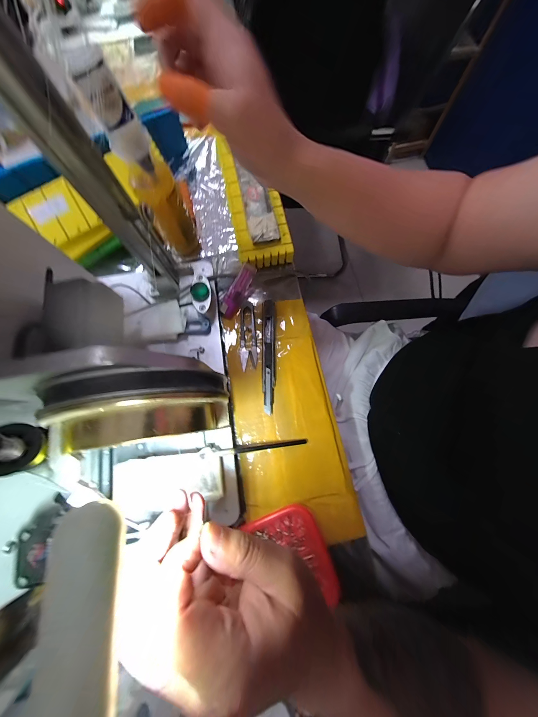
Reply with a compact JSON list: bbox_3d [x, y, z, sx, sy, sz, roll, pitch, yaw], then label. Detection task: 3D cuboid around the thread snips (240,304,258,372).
[{"bbox_3d":[-0.030,-0.032,0.341,0.023,0.004,0.096,-6,77,-1],"label":"thread snips"}]

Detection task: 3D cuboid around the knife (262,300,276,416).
[{"bbox_3d":[0.000,-0.006,0.330,0.016,0.009,0.156,0,77,1],"label":"knife"}]

